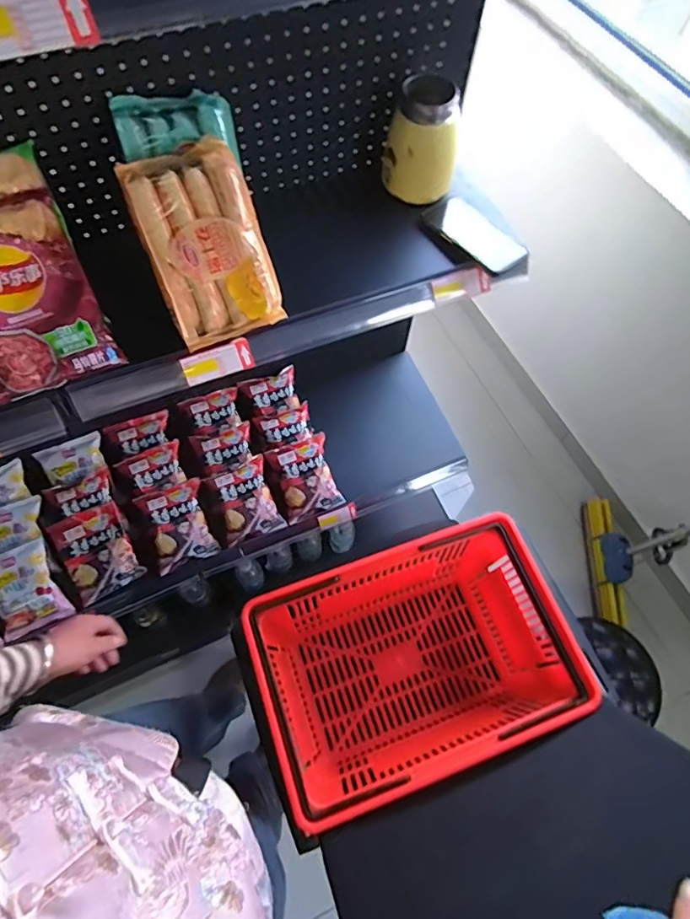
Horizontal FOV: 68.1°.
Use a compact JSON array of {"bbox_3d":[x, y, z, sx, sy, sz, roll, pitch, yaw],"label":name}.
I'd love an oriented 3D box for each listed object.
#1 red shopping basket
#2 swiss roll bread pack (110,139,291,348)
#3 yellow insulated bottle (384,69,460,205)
[{"bbox_3d":[0.118,0.349,0.897,0.485,0.252,0.325,-18,66,-9],"label":"red shopping basket"},{"bbox_3d":[-0.167,-0.258,0.625,0.137,0.215,0.034,-20,22,-7],"label":"swiss roll bread pack"},{"bbox_3d":[0.116,-0.474,0.754,0.109,0.132,0.104,8,65,3],"label":"yellow insulated bottle"}]

